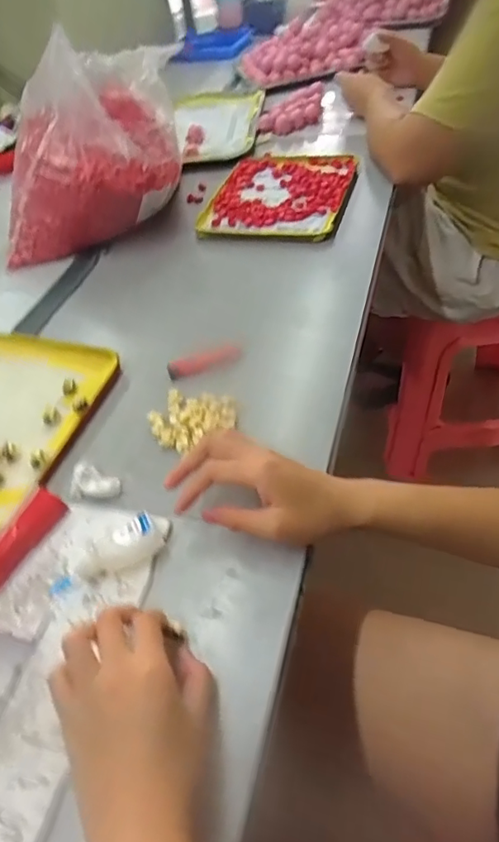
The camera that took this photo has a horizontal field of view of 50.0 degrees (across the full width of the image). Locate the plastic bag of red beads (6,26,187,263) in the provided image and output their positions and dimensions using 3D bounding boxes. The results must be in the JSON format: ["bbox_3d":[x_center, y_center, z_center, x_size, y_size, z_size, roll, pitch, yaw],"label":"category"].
[{"bbox_3d":[-0.217,-0.358,0.712,0.235,0.229,0.143,-9,47,2],"label":"plastic bag of red beads"}]

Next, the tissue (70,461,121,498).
[{"bbox_3d":[-0.137,0.053,0.479,0.041,0.019,0.027,-5,47,6],"label":"tissue"}]

